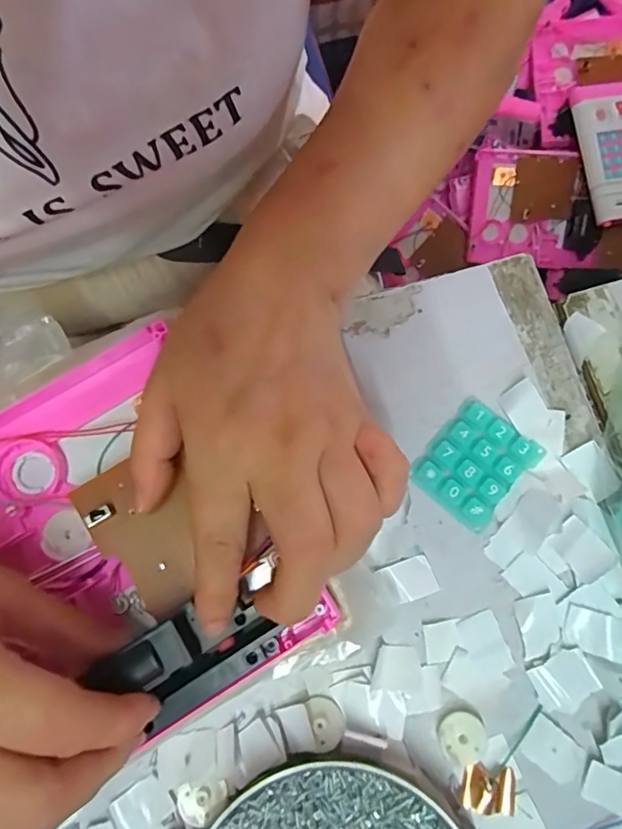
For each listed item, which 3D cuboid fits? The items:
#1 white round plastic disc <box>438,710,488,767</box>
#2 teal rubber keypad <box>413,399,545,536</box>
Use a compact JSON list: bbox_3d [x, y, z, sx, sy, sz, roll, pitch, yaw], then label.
[{"bbox_3d":[0.073,0.156,0.255,0.022,0.005,0.022,0,79,1],"label":"white round plastic disc"},{"bbox_3d":[0.087,0.026,0.281,0.048,0.010,0.058,39,82,8],"label":"teal rubber keypad"}]

